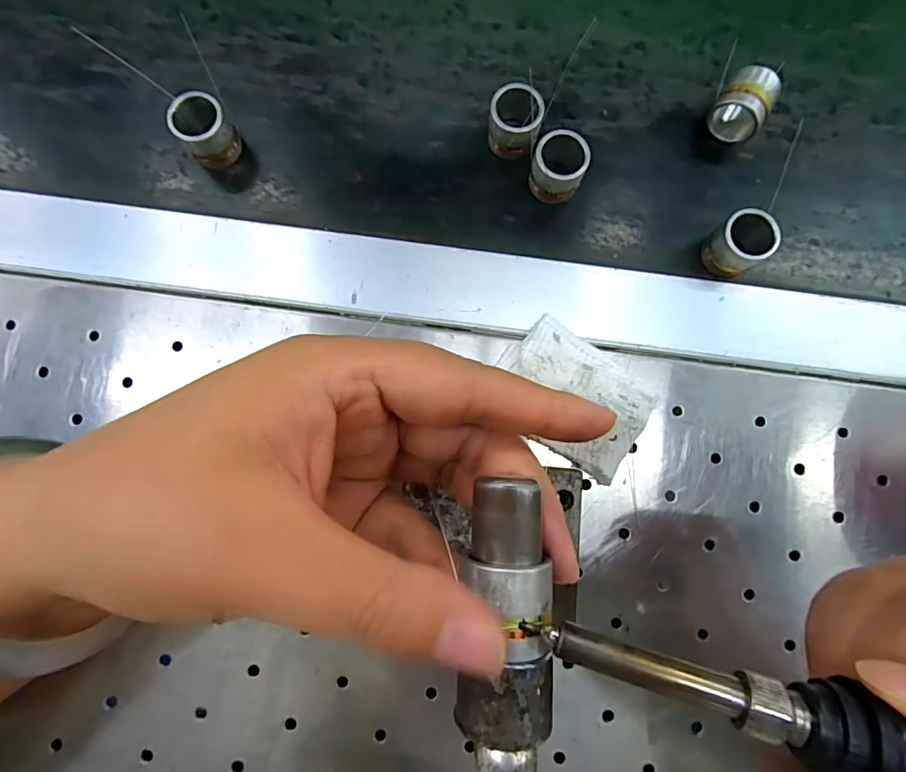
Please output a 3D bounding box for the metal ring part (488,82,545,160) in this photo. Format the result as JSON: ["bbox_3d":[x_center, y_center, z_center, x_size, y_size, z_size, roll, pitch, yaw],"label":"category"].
[{"bbox_3d":[0.030,-0.128,0.232,0.024,0.024,0.025,11,86,1],"label":"metal ring part"}]

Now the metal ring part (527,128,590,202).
[{"bbox_3d":[0.050,-0.103,0.229,0.024,0.028,0.025,0,86,0],"label":"metal ring part"}]

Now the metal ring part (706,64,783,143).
[{"bbox_3d":[0.141,-0.137,0.235,0.022,0.024,0.030,32,86,2],"label":"metal ring part"}]

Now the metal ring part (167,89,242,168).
[{"bbox_3d":[-0.120,-0.125,0.232,0.024,0.023,0.023,0,86,0],"label":"metal ring part"}]

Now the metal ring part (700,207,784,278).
[{"bbox_3d":[0.134,-0.066,0.224,0.023,0.026,0.024,0,86,0],"label":"metal ring part"}]

